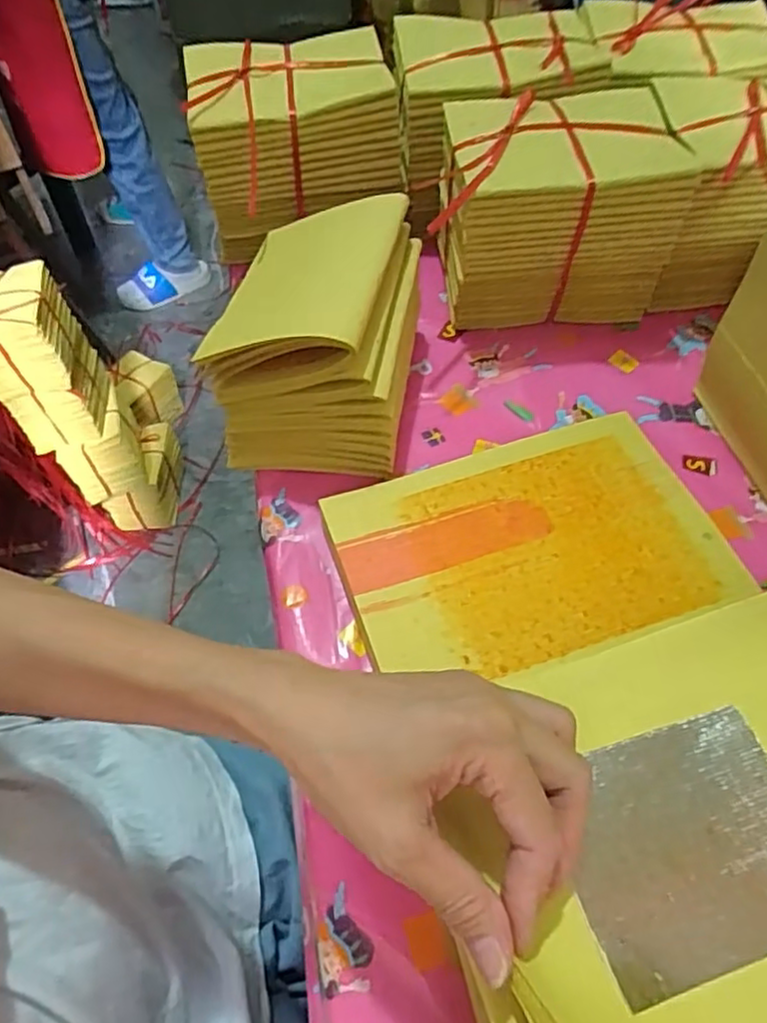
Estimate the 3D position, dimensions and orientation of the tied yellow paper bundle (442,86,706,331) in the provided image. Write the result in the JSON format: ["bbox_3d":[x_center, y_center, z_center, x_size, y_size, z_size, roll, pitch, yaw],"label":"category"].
[{"bbox_3d":[0.134,-0.235,0.522,0.173,0.136,0.117,-5,57,-2],"label":"tied yellow paper bundle"}]

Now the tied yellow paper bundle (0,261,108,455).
[{"bbox_3d":[-0.569,-0.254,1.090,0.129,0.261,0.160,-5,57,-3],"label":"tied yellow paper bundle"}]

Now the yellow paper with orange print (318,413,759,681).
[{"bbox_3d":[0.089,0.025,0.417,0.226,0.024,0.145,-16,58,-9],"label":"yellow paper with orange print"}]

